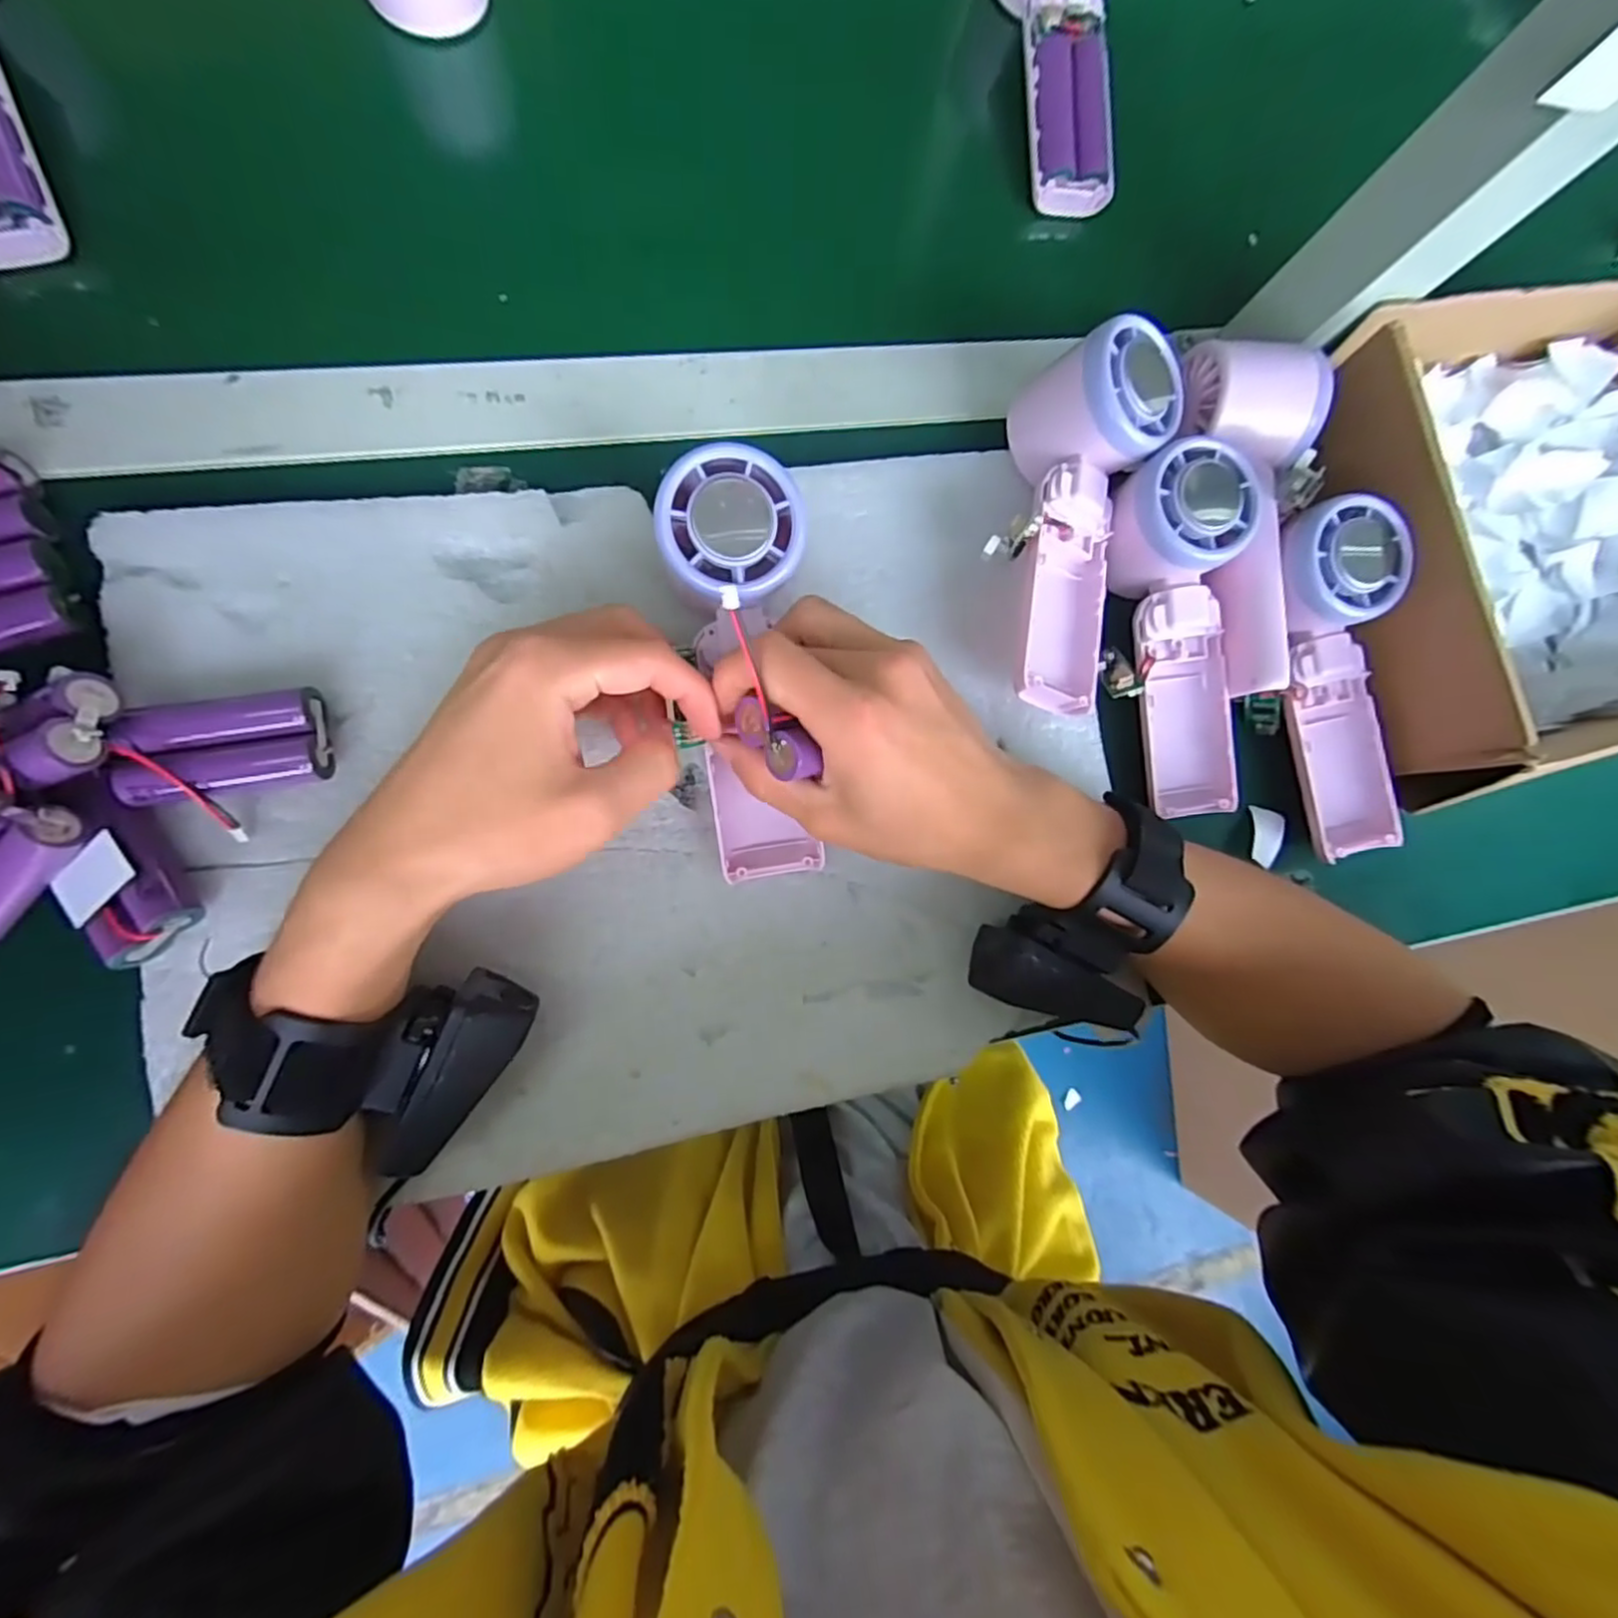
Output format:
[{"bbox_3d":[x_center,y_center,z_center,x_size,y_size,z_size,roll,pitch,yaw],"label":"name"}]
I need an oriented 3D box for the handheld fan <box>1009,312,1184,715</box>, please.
[{"bbox_3d":[0.123,-0.124,0.303,0.067,0.052,0.160,3,86,-9],"label":"handheld fan"}]

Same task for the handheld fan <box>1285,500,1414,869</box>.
[{"bbox_3d":[0.255,-0.059,0.329,0.055,0.032,0.166,-20,107,-10],"label":"handheld fan"}]

